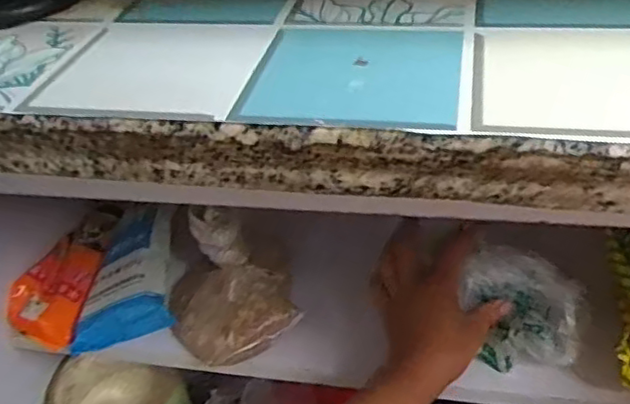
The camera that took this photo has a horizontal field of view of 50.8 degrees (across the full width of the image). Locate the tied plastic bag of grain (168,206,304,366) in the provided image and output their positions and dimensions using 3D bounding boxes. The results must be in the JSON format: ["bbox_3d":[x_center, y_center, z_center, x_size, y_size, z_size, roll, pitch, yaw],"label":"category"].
[{"bbox_3d":[-0.073,0.062,0.578,0.114,0.077,0.127,-16,38,-14],"label":"tied plastic bag of grain"}]

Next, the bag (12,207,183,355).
[{"bbox_3d":[-0.206,0.059,0.628,0.155,0.048,0.173,-5,37,0],"label":"bag"}]

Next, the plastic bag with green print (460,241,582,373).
[{"bbox_3d":[0.169,0.084,0.538,0.086,0.064,0.078,8,39,17],"label":"plastic bag with green print"}]

